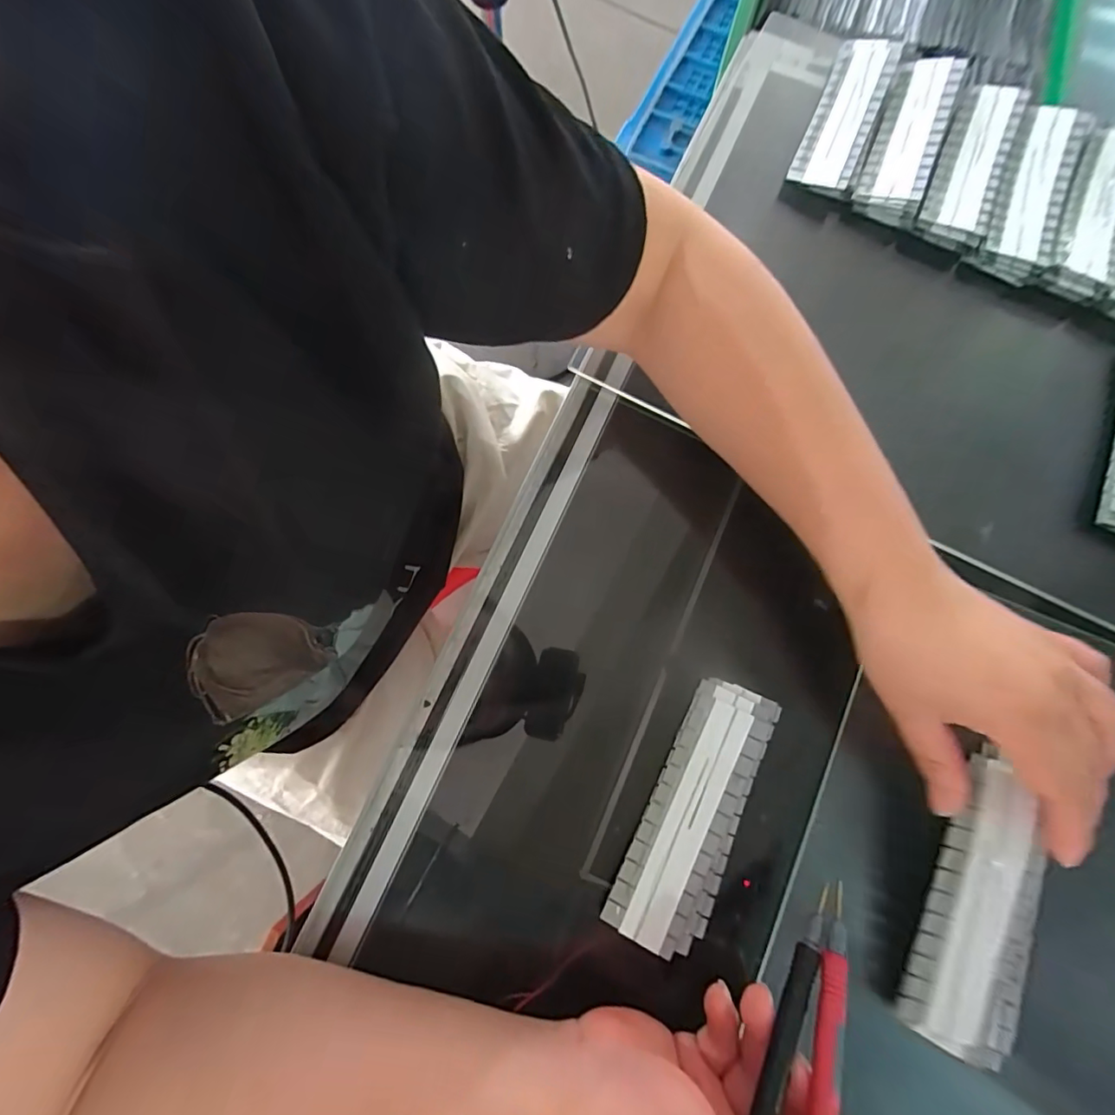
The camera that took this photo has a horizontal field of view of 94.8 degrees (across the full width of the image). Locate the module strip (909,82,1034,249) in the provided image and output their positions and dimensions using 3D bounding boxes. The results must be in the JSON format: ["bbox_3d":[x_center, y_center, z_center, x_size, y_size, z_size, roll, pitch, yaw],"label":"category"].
[{"bbox_3d":[0.277,-0.262,0.341,0.043,0.011,0.123,27,80,5],"label":"module strip"}]

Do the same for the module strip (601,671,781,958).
[{"bbox_3d":[0.074,0.133,0.270,0.047,0.008,0.135,26,80,5],"label":"module strip"}]

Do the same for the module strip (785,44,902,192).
[{"bbox_3d":[0.197,-0.305,0.352,0.039,0.011,0.131,24,79,4],"label":"module strip"}]

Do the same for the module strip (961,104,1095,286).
[{"bbox_3d":[0.314,-0.243,0.338,0.046,0.013,0.129,25,79,5],"label":"module strip"}]

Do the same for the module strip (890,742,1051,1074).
[{"bbox_3d":[0.201,0.165,0.242,0.052,0.008,0.138,10,90,3],"label":"module strip"}]

